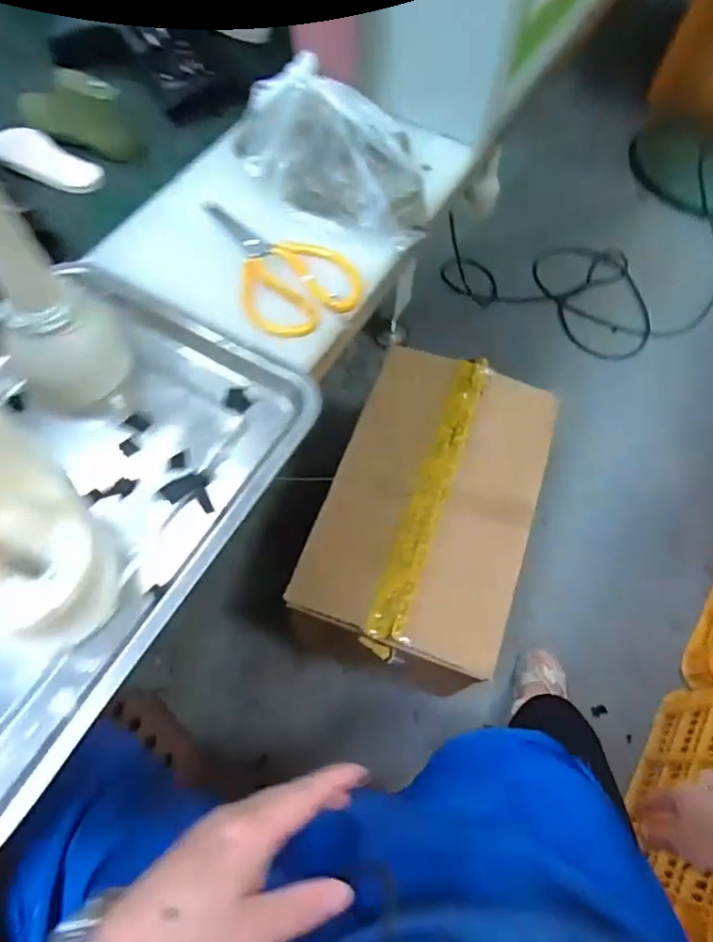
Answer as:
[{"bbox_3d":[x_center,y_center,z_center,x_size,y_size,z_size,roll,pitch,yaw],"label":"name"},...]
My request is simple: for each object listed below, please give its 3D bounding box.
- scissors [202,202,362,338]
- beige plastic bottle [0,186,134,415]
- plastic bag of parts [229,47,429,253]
[{"bbox_3d":[-0.080,-0.199,0.542,0.103,0.019,0.178,-33,70,-18],"label":"scissors"},{"bbox_3d":[-0.223,-0.123,0.409,0.069,0.193,0.073,10,63,1],"label":"beige plastic bottle"},{"bbox_3d":[-0.021,-0.310,0.552,0.218,0.098,0.091,30,65,11],"label":"plastic bag of parts"}]

